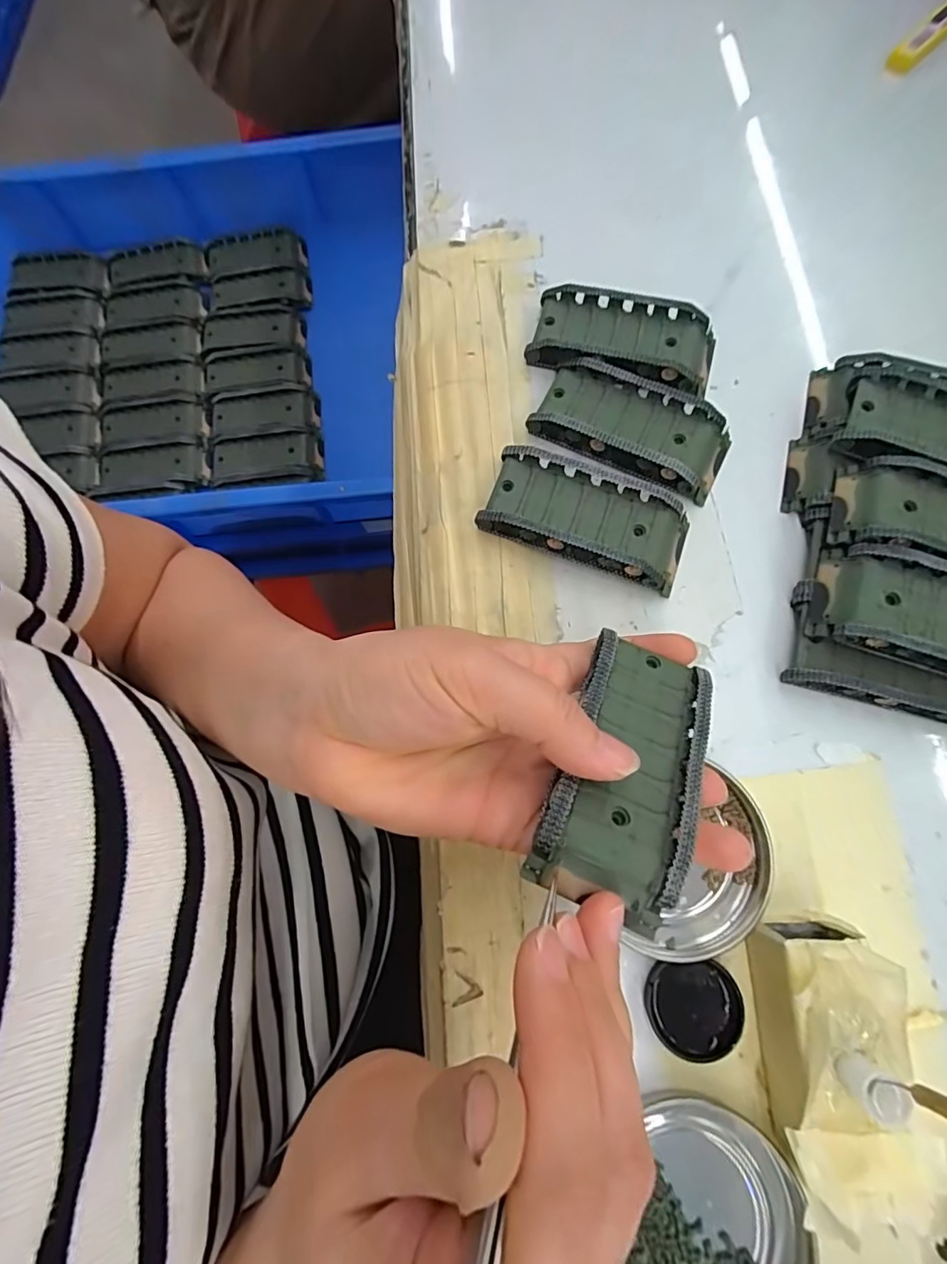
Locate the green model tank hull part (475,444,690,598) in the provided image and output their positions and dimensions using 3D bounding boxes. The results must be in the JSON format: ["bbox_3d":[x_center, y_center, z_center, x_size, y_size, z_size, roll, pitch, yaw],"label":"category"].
[{"bbox_3d":[0.055,-0.056,0.249,0.095,0.021,0.046,19,75,6],"label":"green model tank hull part"}]

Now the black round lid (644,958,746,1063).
[{"bbox_3d":[0.086,0.147,0.202,0.037,0.006,0.031,-4,74,0],"label":"black round lid"}]

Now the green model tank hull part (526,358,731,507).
[{"bbox_3d":[0.082,-0.106,0.265,0.096,0.016,0.051,25,76,8],"label":"green model tank hull part"}]

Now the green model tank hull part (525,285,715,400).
[{"bbox_3d":[0.081,-0.156,0.279,0.096,0.017,0.049,15,75,5],"label":"green model tank hull part"}]

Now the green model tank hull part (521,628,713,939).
[{"bbox_3d":[0.053,0.042,0.175,0.043,0.018,0.093,24,55,8],"label":"green model tank hull part"}]

